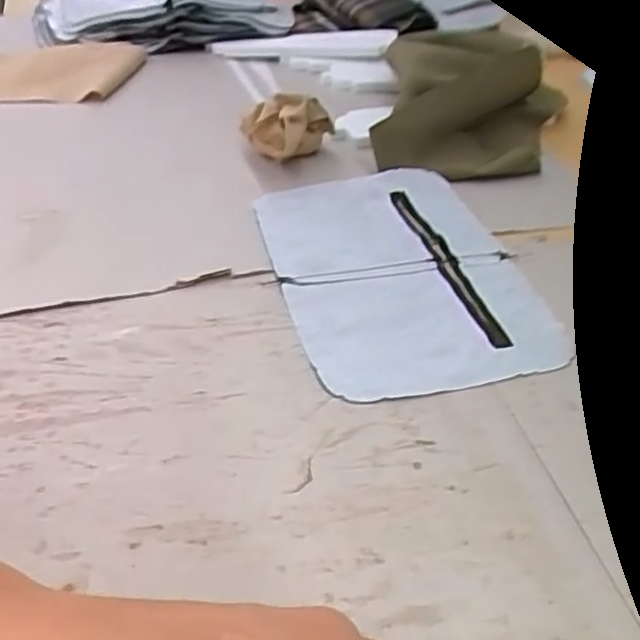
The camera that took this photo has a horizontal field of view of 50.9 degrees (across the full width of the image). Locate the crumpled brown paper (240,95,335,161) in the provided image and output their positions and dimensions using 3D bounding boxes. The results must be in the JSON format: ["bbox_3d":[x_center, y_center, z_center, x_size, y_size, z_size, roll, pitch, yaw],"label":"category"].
[{"bbox_3d":[-0.026,-0.133,0.471,0.046,0.045,0.067,20,42,22],"label":"crumpled brown paper"}]

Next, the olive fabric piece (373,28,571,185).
[{"bbox_3d":[0.110,-0.160,0.501,0.129,0.059,0.159,7,38,6],"label":"olive fabric piece"}]

